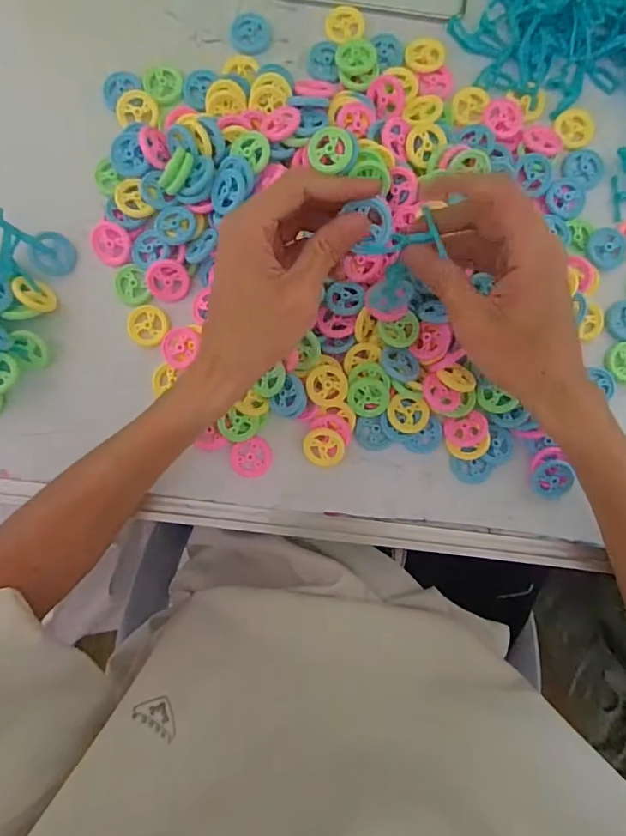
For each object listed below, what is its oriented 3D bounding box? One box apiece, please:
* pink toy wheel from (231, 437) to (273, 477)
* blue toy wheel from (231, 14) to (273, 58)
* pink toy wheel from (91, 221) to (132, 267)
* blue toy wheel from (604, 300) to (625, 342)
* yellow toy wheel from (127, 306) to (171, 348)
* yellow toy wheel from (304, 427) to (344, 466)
[{"bbox_3d":[-0.045,0.029,0.361,0.029,0.007,0.029,0,88,0],"label":"pink toy wheel"},{"bbox_3d":[-0.047,-0.289,0.372,0.031,0.004,0.030,0,88,0],"label":"blue toy wheel"},{"bbox_3d":[-0.146,-0.126,0.359,0.028,0.004,0.030,1,111,3],"label":"pink toy wheel"},{"bbox_3d":[0.231,-0.071,0.364,0.031,0.004,0.030,0,88,0],"label":"blue toy wheel"},{"bbox_3d":[-0.121,-0.067,0.360,0.027,0.005,0.030,29,88,1],"label":"yellow toy wheel"},{"bbox_3d":[0.008,0.021,0.356,0.029,0.004,0.029,3,105,11],"label":"yellow toy wheel"}]

